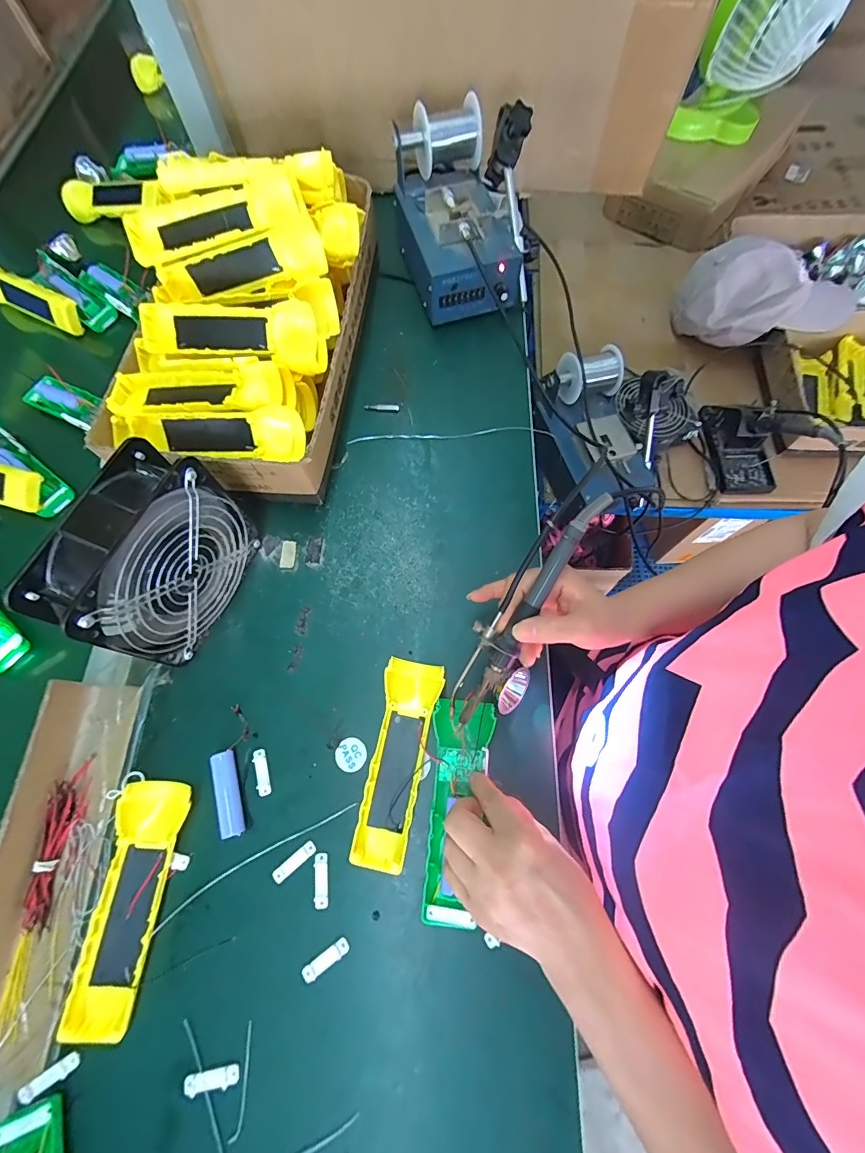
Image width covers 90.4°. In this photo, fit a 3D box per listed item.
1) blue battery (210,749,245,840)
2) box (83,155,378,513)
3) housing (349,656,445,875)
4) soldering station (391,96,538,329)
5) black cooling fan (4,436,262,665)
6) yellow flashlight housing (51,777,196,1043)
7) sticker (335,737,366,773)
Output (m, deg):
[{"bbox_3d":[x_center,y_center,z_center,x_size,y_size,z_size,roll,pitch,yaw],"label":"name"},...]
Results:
[{"bbox_3d":[-0.172,0.182,0.360,0.018,0.018,0.066,-17,71,-5],"label":"blue battery"},{"bbox_3d":[-0.195,-0.298,0.467,0.218,0.149,0.418,8,72,-3],"label":"box"},{"bbox_3d":[-0.028,0.154,0.367,0.046,0.024,0.162,10,70,5],"label":"housing"},{"bbox_3d":[0.038,-0.454,0.529,0.154,0.132,0.238,-7,70,-3],"label":"soldering station"},{"bbox_3d":[-0.228,-0.013,0.365,0.066,0.148,0.153,21,71,7],"label":"black cooling fan"},{"bbox_3d":[-0.233,0.249,0.329,0.049,0.028,0.162,7,70,4],"label":"yellow flashlight housing"},{"bbox_3d":[-0.072,0.156,0.377,0.027,0.004,0.027,0,70,1],"label":"sticker"}]

